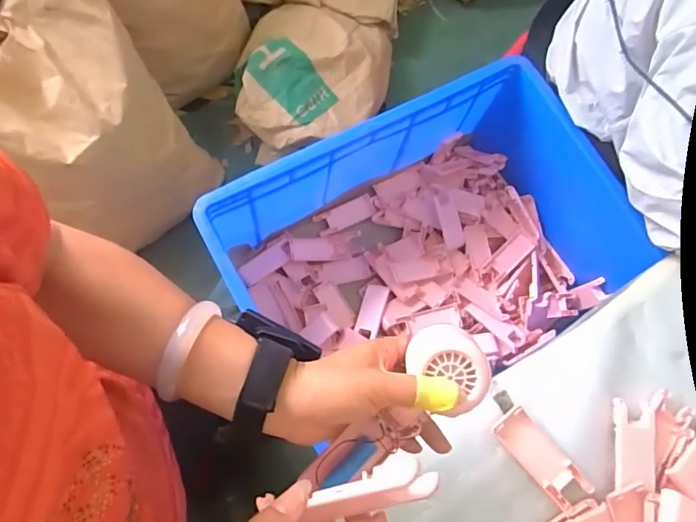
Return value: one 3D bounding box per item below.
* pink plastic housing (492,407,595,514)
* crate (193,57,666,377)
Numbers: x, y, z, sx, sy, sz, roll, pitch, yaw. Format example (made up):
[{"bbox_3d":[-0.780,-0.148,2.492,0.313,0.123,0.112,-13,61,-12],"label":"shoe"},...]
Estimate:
[{"bbox_3d":[0.192,0.195,0.493,0.038,0.019,0.101,-39,81,-14],"label":"pink plastic housing"},{"bbox_3d":[0.105,-0.032,0.741,0.545,0.233,0.333,-24,77,-11],"label":"crate"}]

